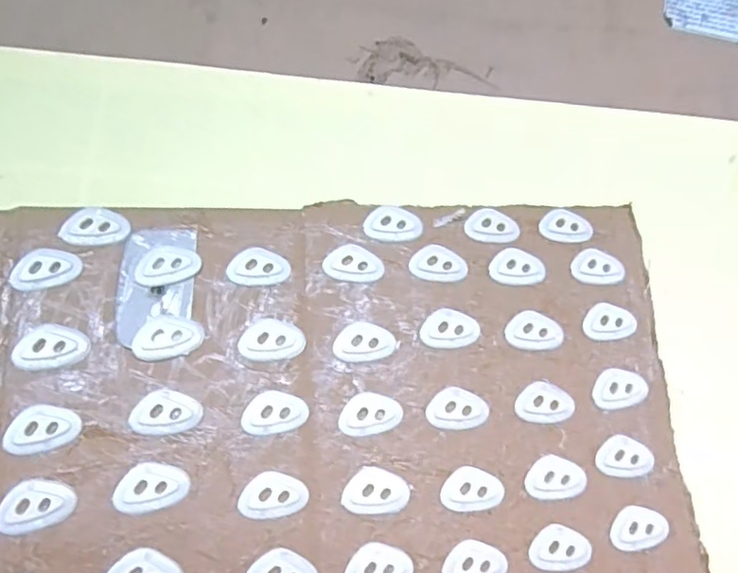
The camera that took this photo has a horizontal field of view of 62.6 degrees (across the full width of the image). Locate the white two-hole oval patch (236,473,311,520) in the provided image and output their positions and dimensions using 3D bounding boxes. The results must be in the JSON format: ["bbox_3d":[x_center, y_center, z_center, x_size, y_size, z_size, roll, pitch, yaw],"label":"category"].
[{"bbox_3d":[-0.037,0.081,0.234,0.025,0.005,0.017,-1,75,-2],"label":"white two-hole oval patch"}]

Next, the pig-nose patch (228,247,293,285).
[{"bbox_3d":[-0.047,-0.009,0.257,0.025,0.005,0.016,-3,75,-3],"label":"pig-nose patch"}]

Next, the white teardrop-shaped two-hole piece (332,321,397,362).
[{"bbox_3d":[-0.002,0.023,0.255,0.026,0.004,0.016,-4,75,-3],"label":"white teardrop-shaped two-hole piece"}]

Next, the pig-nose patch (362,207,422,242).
[{"bbox_3d":[0.011,-0.028,0.272,0.026,0.004,0.016,0,75,-2],"label":"pig-nose patch"}]

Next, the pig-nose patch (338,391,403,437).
[{"bbox_3d":[0.000,0.052,0.248,0.026,0.004,0.017,-9,77,-12],"label":"pig-nose patch"}]

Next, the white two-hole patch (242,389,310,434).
[{"bbox_3d":[-0.037,0.050,0.243,0.025,0.005,0.017,-5,75,-3],"label":"white two-hole patch"}]

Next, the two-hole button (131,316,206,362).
[{"bbox_3d":[-0.080,0.020,0.240,0.026,0.004,0.017,-9,75,-4],"label":"two-hole button"}]

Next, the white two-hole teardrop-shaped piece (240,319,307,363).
[{"bbox_3d":[-0.040,0.022,0.250,0.025,0.005,0.017,0,75,-2],"label":"white two-hole teardrop-shaped piece"}]

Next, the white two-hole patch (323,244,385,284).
[{"bbox_3d":[-0.006,-0.010,0.263,0.025,0.004,0.016,14,75,2],"label":"white two-hole patch"}]

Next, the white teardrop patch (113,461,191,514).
[{"bbox_3d":[-0.081,0.074,0.225,0.026,0.004,0.017,-11,75,-5],"label":"white teardrop patch"}]

